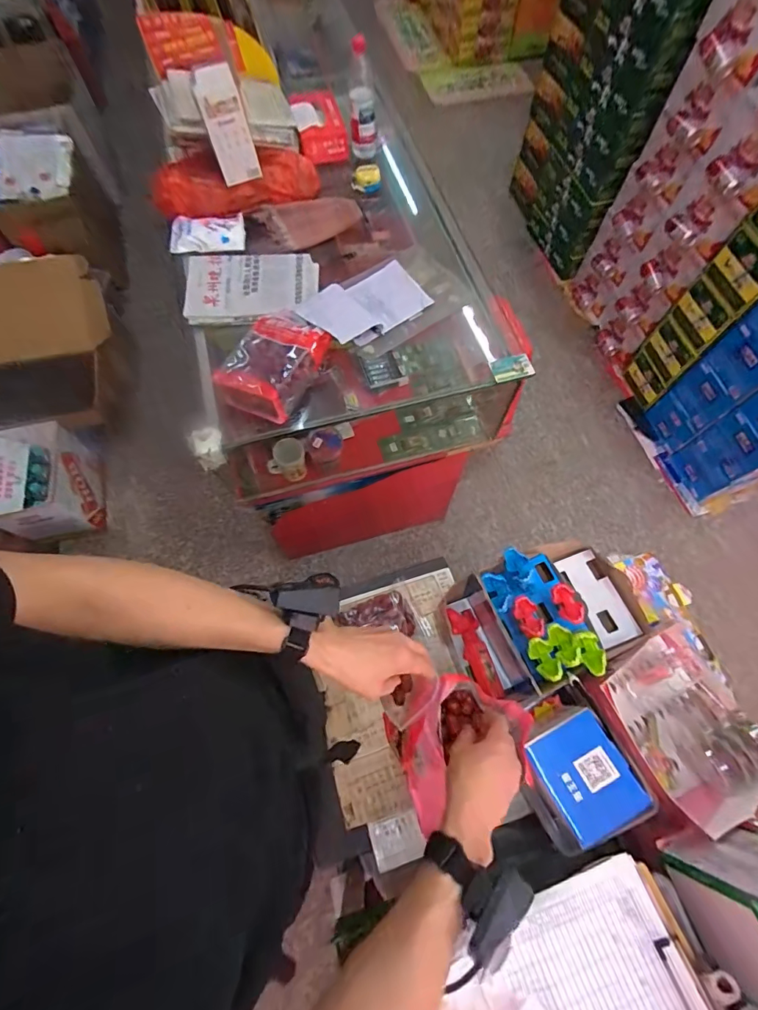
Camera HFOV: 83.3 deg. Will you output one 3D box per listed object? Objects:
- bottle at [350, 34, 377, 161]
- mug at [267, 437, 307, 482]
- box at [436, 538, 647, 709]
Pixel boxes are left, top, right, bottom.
[{"bbox_3d":[-0.041,-1.021,1.080,0.065,0.207,0.079,2,68,1],"label":"bottle"},{"bbox_3d":[-0.218,-0.105,1.006,0.087,0.094,0.066,-20,69,-8],"label":"mug"},{"bbox_3d":[0.286,0.172,0.698,0.333,0.154,0.203,-25,70,-10],"label":"box"}]

